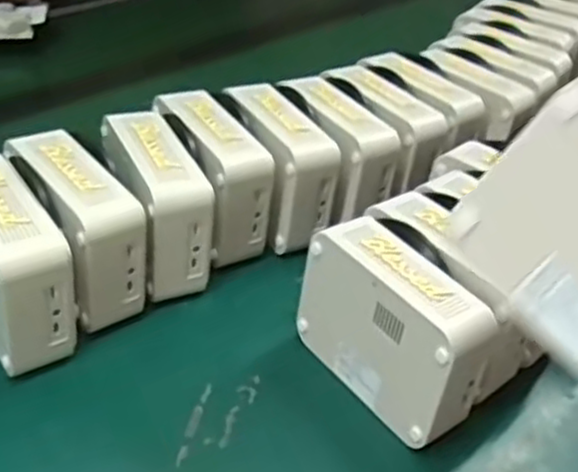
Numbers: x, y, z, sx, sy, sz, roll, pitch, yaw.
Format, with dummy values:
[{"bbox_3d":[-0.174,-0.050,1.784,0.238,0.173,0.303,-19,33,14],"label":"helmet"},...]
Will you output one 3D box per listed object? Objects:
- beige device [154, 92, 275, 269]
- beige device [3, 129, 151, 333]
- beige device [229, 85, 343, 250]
[{"bbox_3d":[-0.061,-0.048,0.600,0.060,0.090,0.121,-14,41,-25],"label":"beige device"},{"bbox_3d":[-0.150,-0.004,0.531,0.054,0.100,0.121,-22,45,-33],"label":"beige device"},{"bbox_3d":[-0.011,-0.059,0.622,0.057,0.090,0.117,-14,41,-25],"label":"beige device"}]

